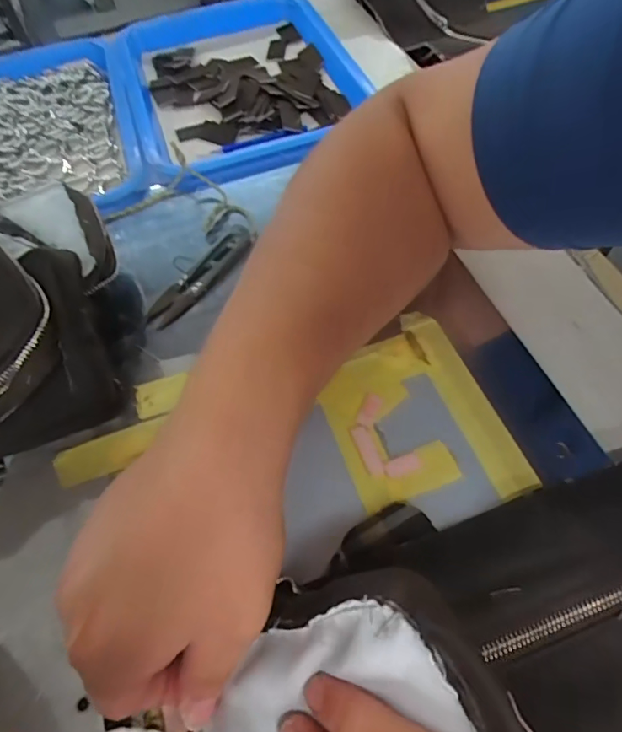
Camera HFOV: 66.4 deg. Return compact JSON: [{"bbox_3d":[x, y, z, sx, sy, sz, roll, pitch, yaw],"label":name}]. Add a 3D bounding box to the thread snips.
[{"bbox_3d":[-0.080,-0.069,0.353,0.025,0.008,0.100,33,66,21],"label":"thread snips"}]

